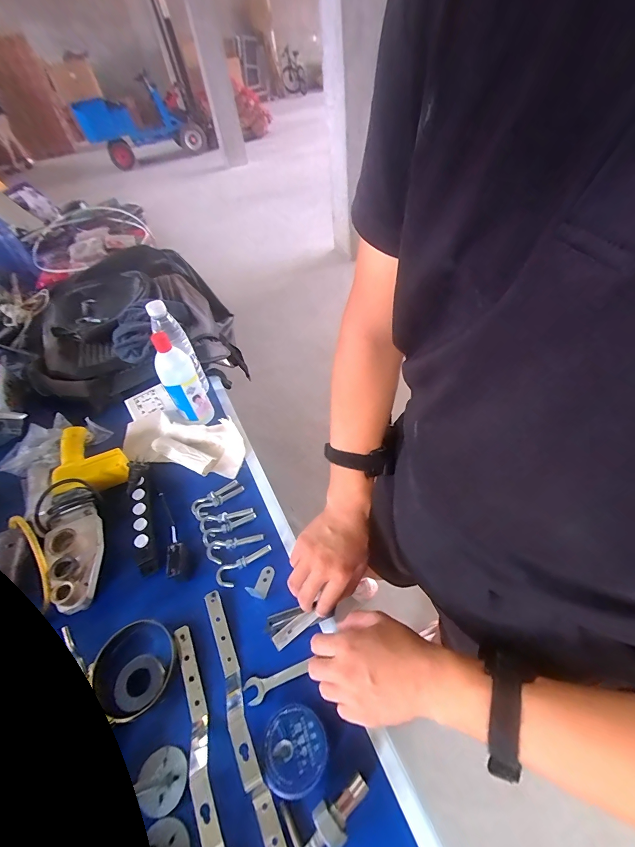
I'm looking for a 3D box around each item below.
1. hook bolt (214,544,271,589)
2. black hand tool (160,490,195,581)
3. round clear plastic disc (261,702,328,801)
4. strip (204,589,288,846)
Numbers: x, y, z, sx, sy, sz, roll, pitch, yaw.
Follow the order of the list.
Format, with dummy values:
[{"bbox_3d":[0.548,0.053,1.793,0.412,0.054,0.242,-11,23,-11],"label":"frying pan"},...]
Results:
[{"bbox_3d":[-0.111,0.204,0.517,0.084,0.011,0.034,-37,55,-27],"label":"hook bolt"},{"bbox_3d":[-0.225,0.166,0.545,0.029,0.027,0.165,-19,49,-14],"label":"black hand tool"},{"bbox_3d":[-0.024,0.344,0.370,0.066,0.028,0.070,-2,47,2],"label":"round clear plastic disc"},{"bbox_3d":[-0.073,0.344,0.370,0.022,0.030,0.348,-24,50,-13],"label":"strip"}]

